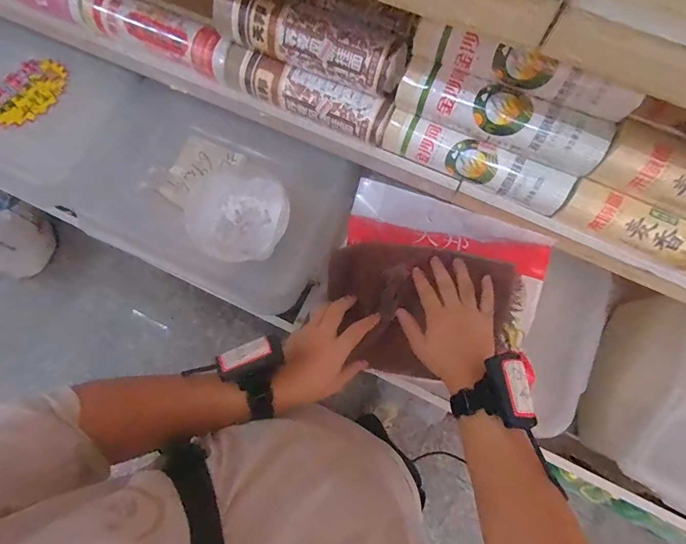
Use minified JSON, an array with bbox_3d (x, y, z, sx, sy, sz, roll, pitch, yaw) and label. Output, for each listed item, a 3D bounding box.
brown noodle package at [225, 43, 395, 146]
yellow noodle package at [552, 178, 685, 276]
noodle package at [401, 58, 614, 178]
[{"bbox_3d":[-0.051,-0.239,0.503,0.238,0.045,0.047,22,78,6],"label":"brown noodle package"},{"bbox_3d":[0.386,-0.040,0.438,0.239,0.049,0.048,22,78,6],"label":"yellow noodle package"},{"bbox_3d":[0.180,-0.181,0.429,0.234,0.051,0.046,25,79,7],"label":"noodle package"}]

